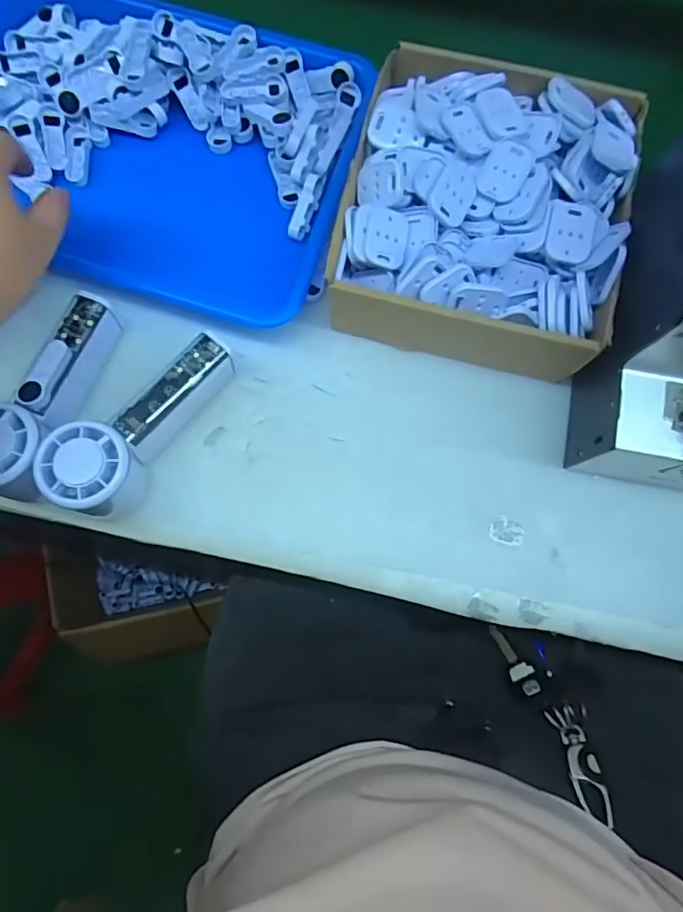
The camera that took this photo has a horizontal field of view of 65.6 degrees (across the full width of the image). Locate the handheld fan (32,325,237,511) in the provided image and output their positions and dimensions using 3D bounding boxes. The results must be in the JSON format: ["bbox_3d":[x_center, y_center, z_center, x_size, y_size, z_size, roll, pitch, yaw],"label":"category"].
[{"bbox_3d":[-0.139,-0.027,0.373,0.052,0.061,0.149,35,80,6],"label":"handheld fan"}]

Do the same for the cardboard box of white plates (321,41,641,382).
[{"bbox_3d":[0.098,-0.166,0.387,0.188,0.077,0.215,12,80,2],"label":"cardboard box of white plates"}]

